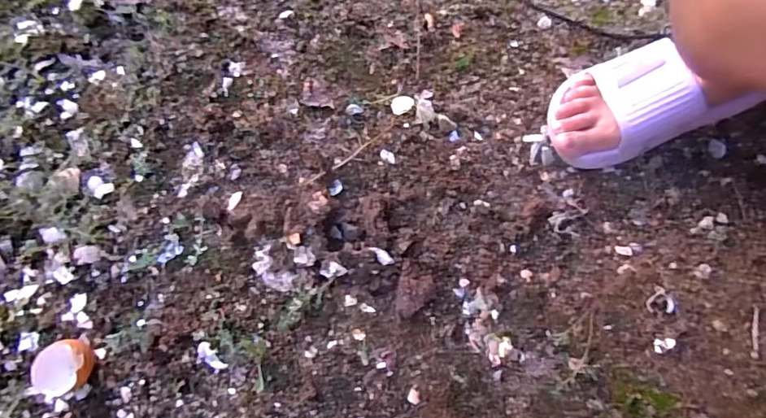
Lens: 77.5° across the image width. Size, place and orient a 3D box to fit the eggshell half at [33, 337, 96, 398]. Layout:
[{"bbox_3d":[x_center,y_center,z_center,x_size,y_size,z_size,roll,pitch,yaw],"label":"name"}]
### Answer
[{"bbox_3d":[-0.291,0.144,0.434,0.052,0.032,0.045,-9,71,-4],"label":"eggshell half"}]

